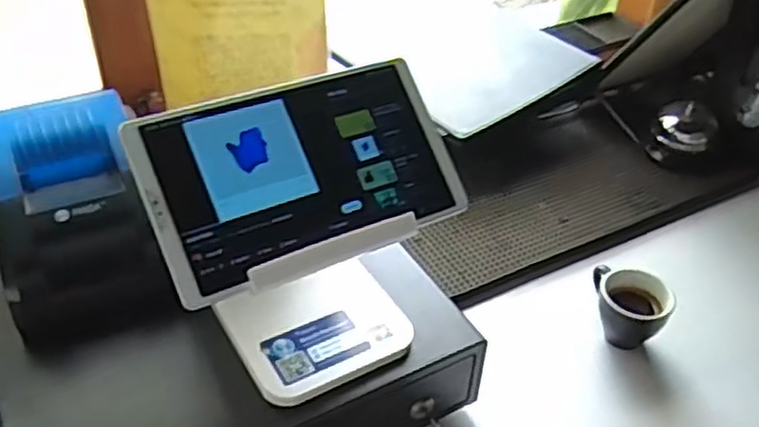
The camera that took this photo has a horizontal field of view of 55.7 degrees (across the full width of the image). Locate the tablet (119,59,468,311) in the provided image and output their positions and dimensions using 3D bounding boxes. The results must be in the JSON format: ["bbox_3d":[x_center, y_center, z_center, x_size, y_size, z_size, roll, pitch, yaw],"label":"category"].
[{"bbox_3d":[-0.049,-0.030,0.477,0.207,0.006,0.121,-19,82,-25],"label":"tablet"}]

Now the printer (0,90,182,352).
[{"bbox_3d":[-0.241,-0.001,0.558,0.122,0.108,0.168,-15,42,-21],"label":"printer"}]

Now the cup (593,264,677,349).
[{"bbox_3d":[0.225,0.087,0.659,0.074,0.064,0.050,27,44,27],"label":"cup"}]

